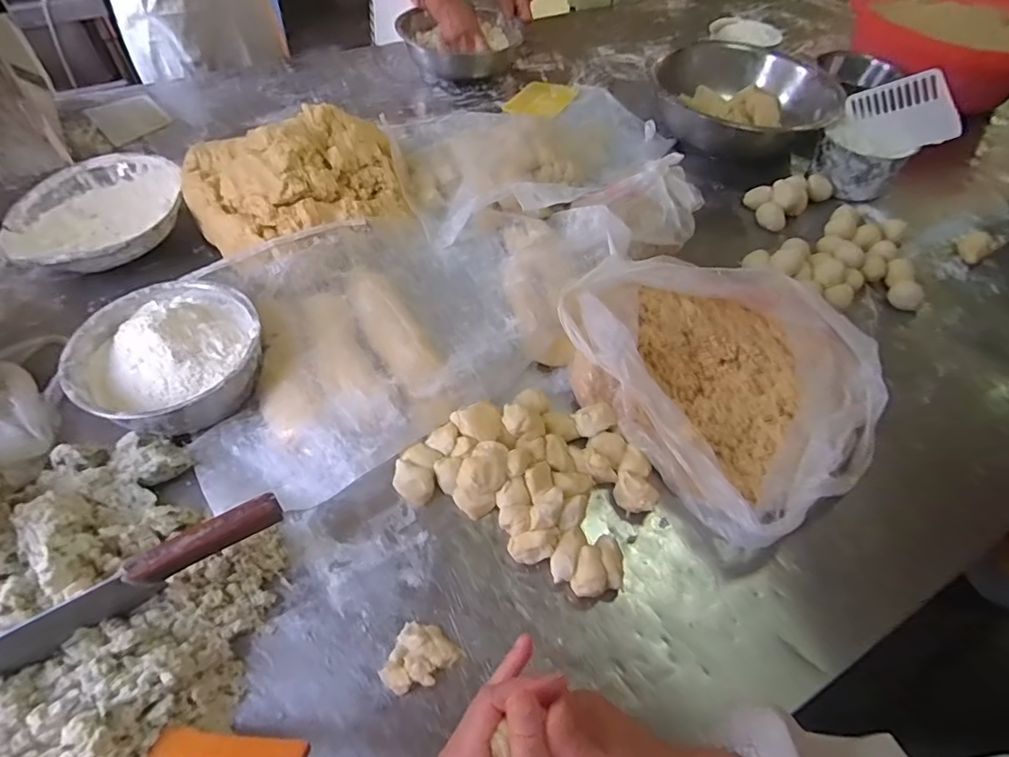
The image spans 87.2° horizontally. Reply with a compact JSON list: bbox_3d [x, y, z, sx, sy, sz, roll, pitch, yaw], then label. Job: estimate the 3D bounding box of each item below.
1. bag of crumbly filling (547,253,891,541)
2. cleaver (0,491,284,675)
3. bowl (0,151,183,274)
[{"bbox_3d":[0.248,-0.021,0.606,0.266,0.104,0.334,-31,60,-24],"label":"bag of crumbly filling"},{"bbox_3d":[-0.329,0.179,0.425,0.299,0.054,0.027,-26,58,-21],"label":"cleaver"},{"bbox_3d":[-0.567,-0.220,0.747,0.211,0.076,0.197,1,53,-2],"label":"bowl"}]

